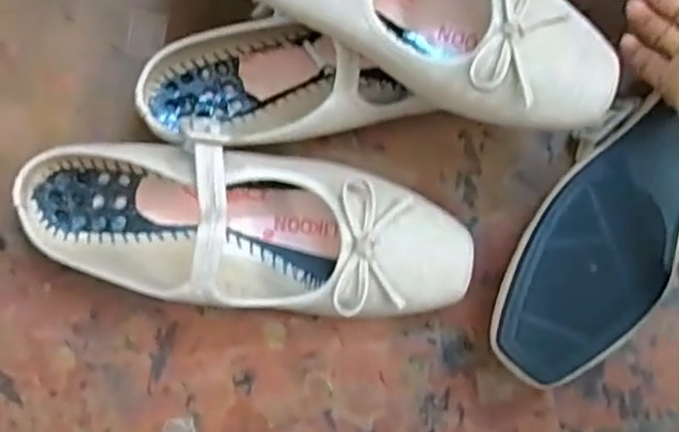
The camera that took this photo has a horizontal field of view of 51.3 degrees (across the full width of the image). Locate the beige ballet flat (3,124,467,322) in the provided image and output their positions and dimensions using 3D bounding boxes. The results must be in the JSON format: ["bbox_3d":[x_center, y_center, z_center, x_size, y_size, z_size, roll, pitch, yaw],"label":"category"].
[{"bbox_3d":[-0.049,0.007,0.389,0.246,0.064,0.090,11,83,-7],"label":"beige ballet flat"}]

